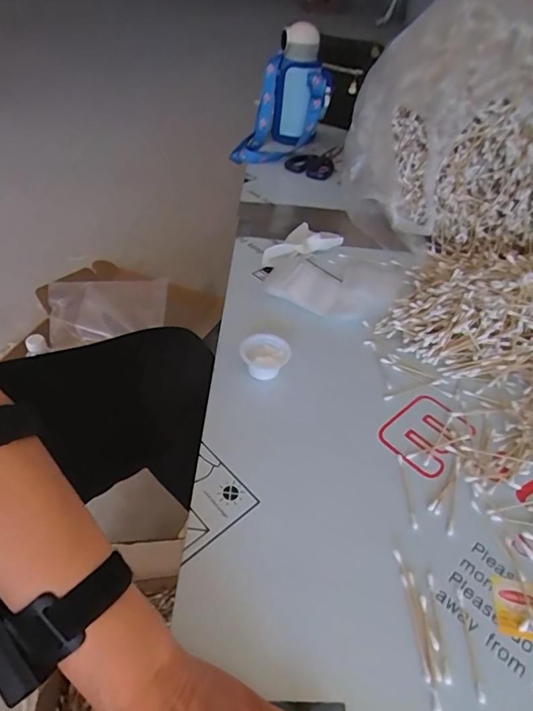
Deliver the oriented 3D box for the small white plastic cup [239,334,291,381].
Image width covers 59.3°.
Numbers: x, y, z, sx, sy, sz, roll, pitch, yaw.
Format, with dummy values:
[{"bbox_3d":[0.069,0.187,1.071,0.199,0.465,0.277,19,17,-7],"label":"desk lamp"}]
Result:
[{"bbox_3d":[-0.002,0.002,0.518,0.051,0.025,0.053,3,45,-3],"label":"small white plastic cup"}]

